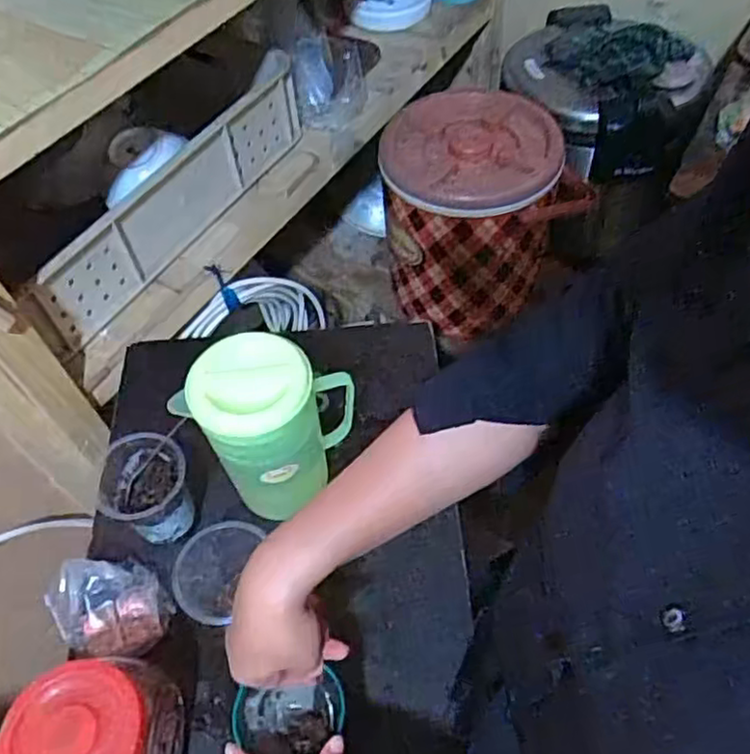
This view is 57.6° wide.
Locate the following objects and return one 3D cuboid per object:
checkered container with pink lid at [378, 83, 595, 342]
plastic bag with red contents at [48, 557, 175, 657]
[{"bbox_3d":[0.153,-0.274,1.125,0.291,0.268,0.266,-19,57,-11],"label":"checkered container with pink lid"},{"bbox_3d":[-0.256,0.221,0.659,0.112,0.045,0.087,6,56,6],"label":"plastic bag with red contents"}]

